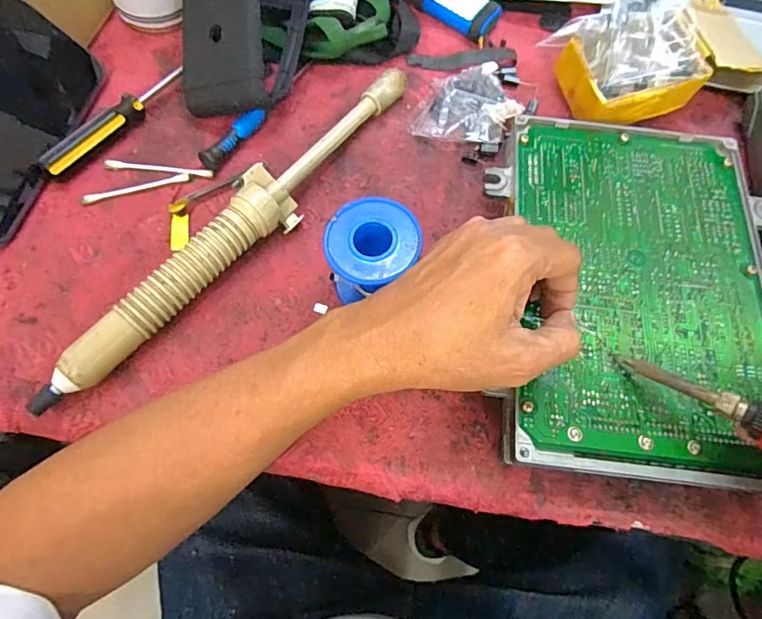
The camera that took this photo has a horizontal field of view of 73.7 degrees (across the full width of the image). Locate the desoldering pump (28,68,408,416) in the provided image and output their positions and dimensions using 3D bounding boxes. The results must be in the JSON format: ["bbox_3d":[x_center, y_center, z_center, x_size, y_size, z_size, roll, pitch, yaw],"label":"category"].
[{"bbox_3d":[-0.085,-0.058,0.331,0.032,0.029,0.312,37,69,14],"label":"desoldering pump"}]

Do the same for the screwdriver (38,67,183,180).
[{"bbox_3d":[-0.186,-0.135,0.358,0.016,0.020,0.124,31,68,12],"label":"screwdriver"}]

